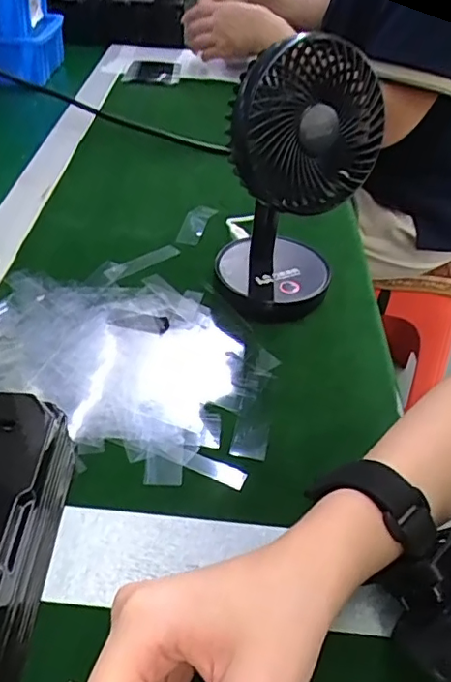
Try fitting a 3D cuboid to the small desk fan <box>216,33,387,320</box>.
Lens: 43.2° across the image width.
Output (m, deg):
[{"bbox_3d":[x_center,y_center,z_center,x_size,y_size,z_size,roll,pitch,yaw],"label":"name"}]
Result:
[{"bbox_3d":[0.048,-0.102,0.388,0.092,0.197,0.088,11,42,7],"label":"small desk fan"}]

